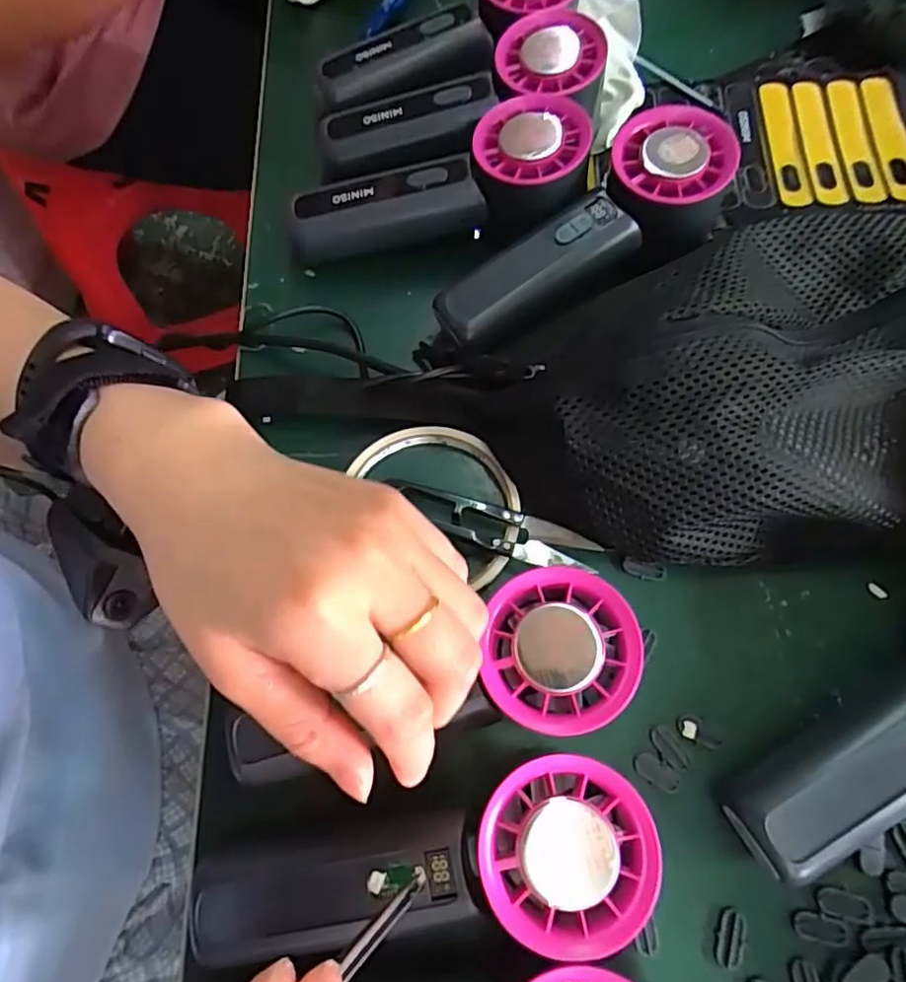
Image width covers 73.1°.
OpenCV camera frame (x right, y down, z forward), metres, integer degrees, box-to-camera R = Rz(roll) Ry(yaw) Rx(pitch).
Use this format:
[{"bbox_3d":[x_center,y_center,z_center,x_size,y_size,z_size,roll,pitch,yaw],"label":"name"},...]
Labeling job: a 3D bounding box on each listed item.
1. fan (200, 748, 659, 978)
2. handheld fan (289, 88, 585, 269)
[{"bbox_3d":[-0.013,0.130,0.216,0.157,0.050,0.058,-5,70,-2],"label":"fan"},{"bbox_3d":[-0.008,-0.155,0.318,0.157,0.037,0.056,-12,70,9],"label":"handheld fan"}]

